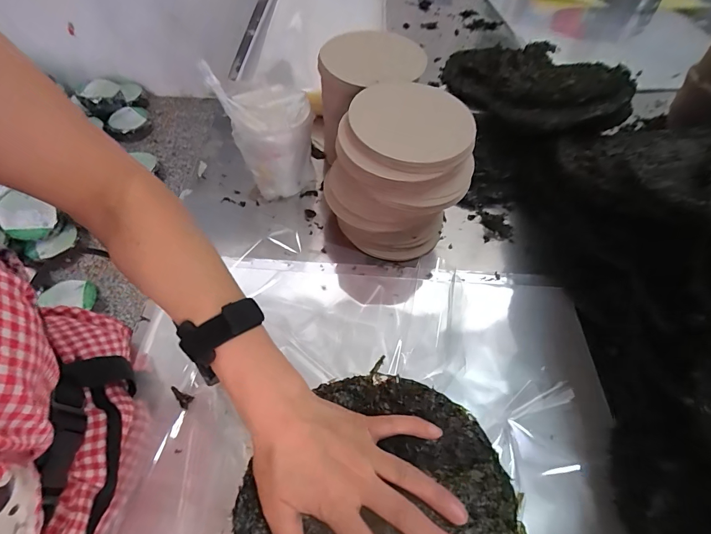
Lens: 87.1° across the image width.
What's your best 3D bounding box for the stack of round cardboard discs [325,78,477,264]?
[{"bbox_3d":[0.060,-0.119,0.494,0.155,0.166,0.160,19,57,9],"label":"stack of round cardboard discs"}]

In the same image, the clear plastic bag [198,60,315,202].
[{"bbox_3d":[-0.113,-0.155,0.499,0.113,0.186,0.068,-11,57,-11],"label":"clear plastic bag"}]

